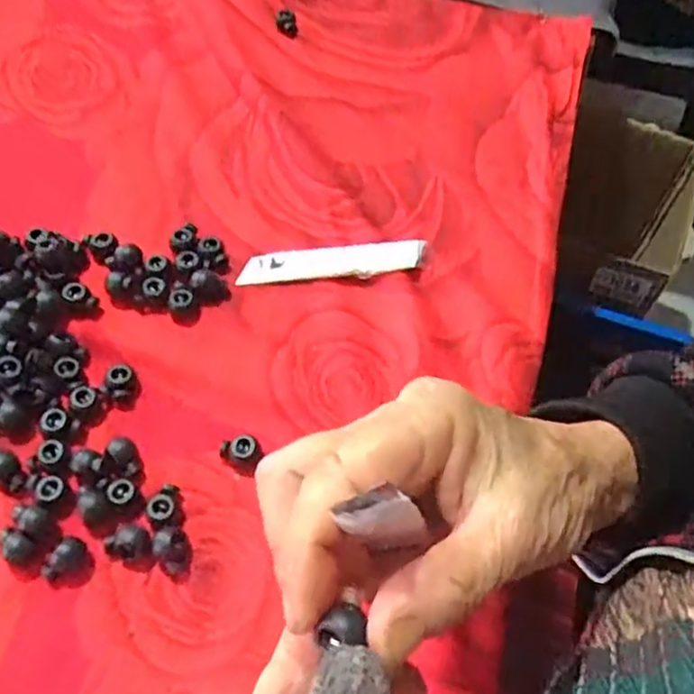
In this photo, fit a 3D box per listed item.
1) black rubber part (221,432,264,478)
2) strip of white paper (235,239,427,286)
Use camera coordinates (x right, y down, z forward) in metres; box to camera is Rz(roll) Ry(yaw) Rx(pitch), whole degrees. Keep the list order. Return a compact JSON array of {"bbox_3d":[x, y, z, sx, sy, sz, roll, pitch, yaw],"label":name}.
[{"bbox_3d":[-0.051,0.050,0.332,0.019,0.009,0.016,23,59,11],"label":"black rubber part"},{"bbox_3d":[-0.008,-0.048,0.388,0.103,0.004,0.019,-4,74,-1],"label":"strip of white paper"}]

